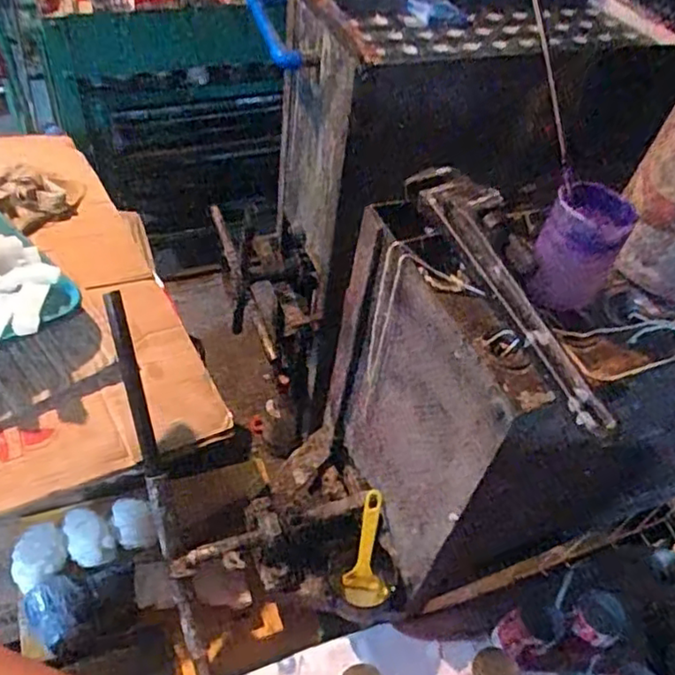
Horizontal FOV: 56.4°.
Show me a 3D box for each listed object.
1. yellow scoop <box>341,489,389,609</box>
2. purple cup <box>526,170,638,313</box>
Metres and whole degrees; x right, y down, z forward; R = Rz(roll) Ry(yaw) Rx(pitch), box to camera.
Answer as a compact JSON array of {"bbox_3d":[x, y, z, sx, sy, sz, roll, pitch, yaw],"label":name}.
[{"bbox_3d":[0.035,0.244,0.730,0.050,0.020,0.127,6,74,-2],"label":"yellow scoop"},{"bbox_3d":[0.208,-0.076,0.545,0.065,0.098,0.071,3,47,-4],"label":"purple cup"}]

